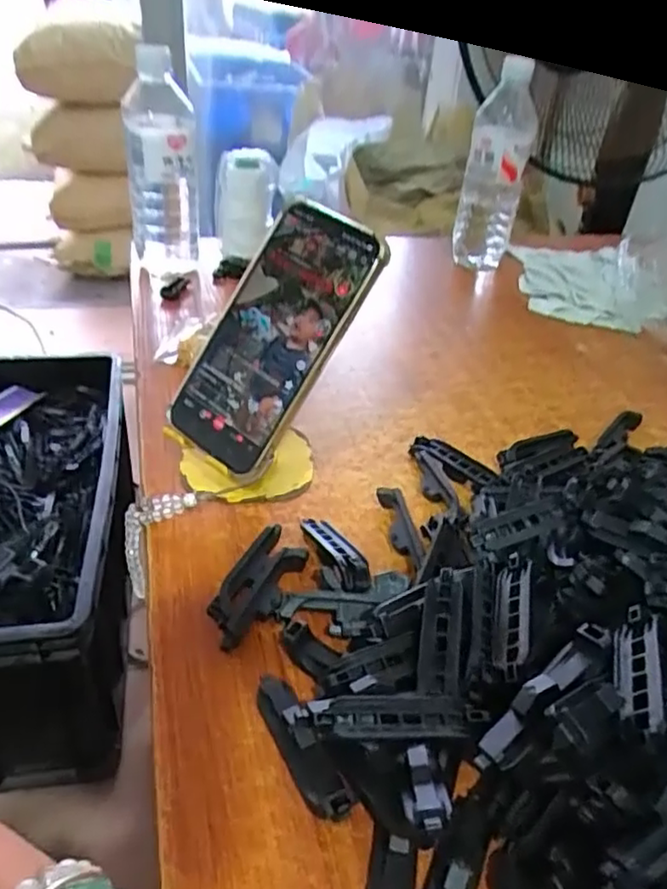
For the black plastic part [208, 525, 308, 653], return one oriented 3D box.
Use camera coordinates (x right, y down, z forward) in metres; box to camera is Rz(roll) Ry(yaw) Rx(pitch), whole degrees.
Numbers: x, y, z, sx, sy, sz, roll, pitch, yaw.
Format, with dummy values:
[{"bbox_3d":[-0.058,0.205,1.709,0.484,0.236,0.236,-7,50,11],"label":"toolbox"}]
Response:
[{"bbox_3d":[-0.042,0.079,0.358,0.032,0.017,0.080,17,37,16],"label":"black plastic part"}]

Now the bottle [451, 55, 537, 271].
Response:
[{"bbox_3d":[0.193,-0.325,0.773,0.069,0.223,0.084,12,36,8],"label":"bottle"}]

